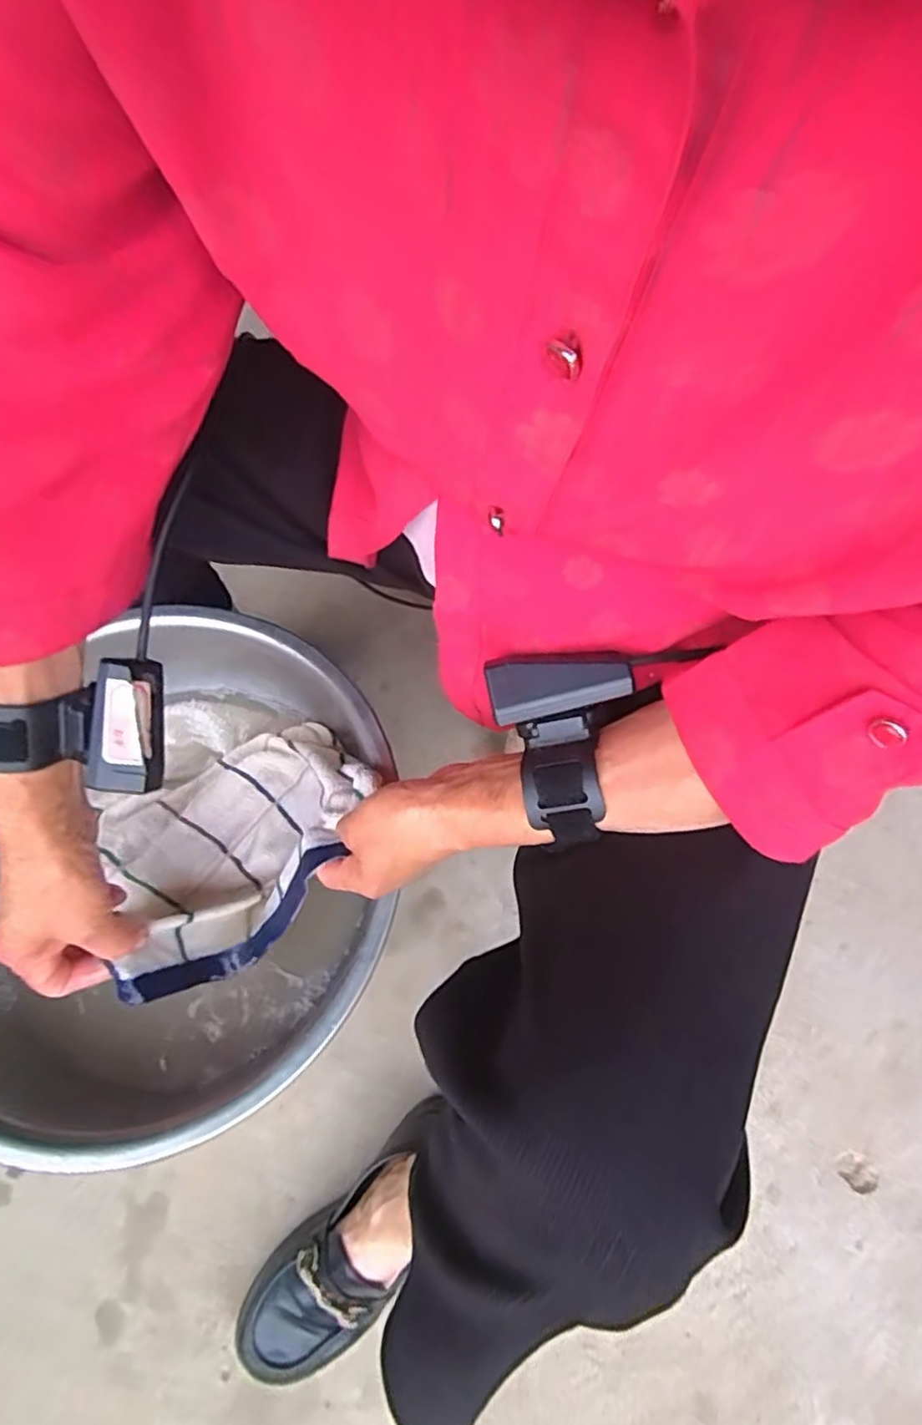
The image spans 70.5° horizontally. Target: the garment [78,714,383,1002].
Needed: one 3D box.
[{"bbox_3d":[-0.158,0.081,0.463,0.186,0.099,0.156,-28,68,-11],"label":"garment"}]

